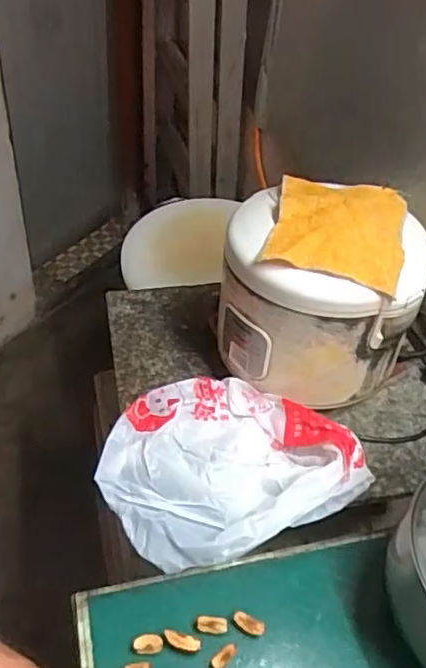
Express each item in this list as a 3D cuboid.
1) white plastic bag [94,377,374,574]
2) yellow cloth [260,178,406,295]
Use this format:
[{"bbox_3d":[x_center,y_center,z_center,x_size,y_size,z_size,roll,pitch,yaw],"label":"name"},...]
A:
[{"bbox_3d":[0.010,0.143,0.717,0.280,0.068,0.245,-21,51,-25],"label":"white plastic bag"},{"bbox_3d":[0.153,-0.137,0.711,0.154,0.031,0.176,14,45,7],"label":"yellow cloth"}]

